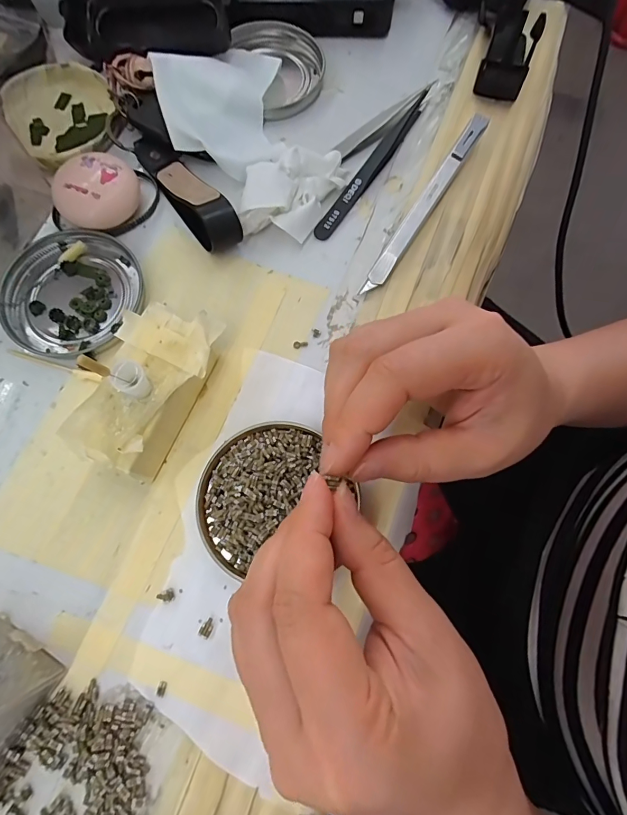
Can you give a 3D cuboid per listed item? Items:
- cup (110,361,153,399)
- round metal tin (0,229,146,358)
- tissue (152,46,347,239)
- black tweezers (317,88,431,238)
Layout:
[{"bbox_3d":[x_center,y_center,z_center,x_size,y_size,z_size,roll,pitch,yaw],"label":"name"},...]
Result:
[{"bbox_3d":[-0.082,-0.012,0.187,0.011,0.017,0.013,42,78,10],"label":"cup"},{"bbox_3d":[-0.141,-0.067,0.239,0.072,0.009,0.076,19,75,4],"label":"round metal tin"},{"bbox_3d":[-0.041,-0.170,0.262,0.084,0.021,0.146,-26,77,-8],"label":"tissue"},{"bbox_3d":[0.039,-0.159,0.265,0.012,0.011,0.127,33,77,8],"label":"black tweezers"}]

